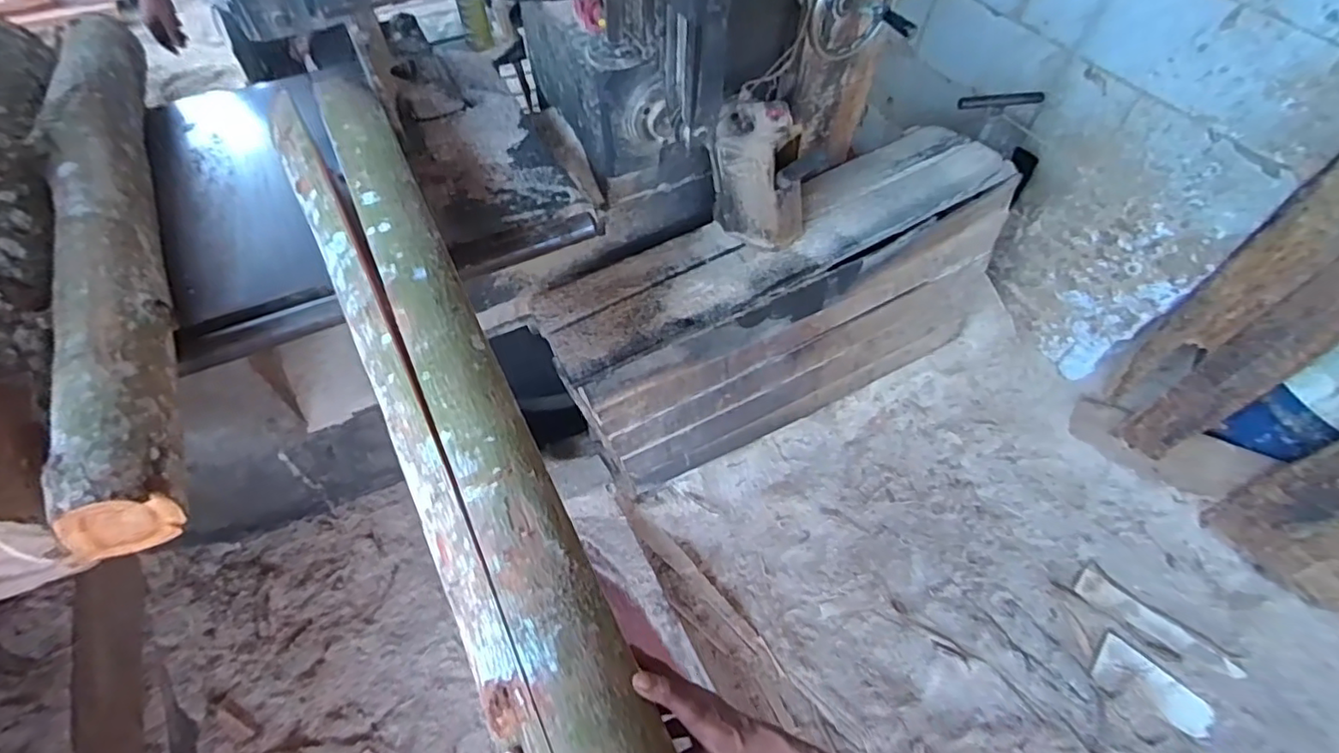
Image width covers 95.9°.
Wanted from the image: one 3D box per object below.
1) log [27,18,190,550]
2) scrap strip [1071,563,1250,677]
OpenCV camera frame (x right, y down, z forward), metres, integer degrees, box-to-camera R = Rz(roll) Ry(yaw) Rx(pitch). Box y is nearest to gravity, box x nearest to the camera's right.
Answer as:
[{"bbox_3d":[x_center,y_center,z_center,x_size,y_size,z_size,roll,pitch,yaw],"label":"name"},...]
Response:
[{"bbox_3d":[-0.859,-0.236,0.919,0.131,0.102,1.080,-24,60,-17],"label":"log"},{"bbox_3d":[1.161,0.587,1.444,0.075,0.030,0.332,-38,53,-24],"label":"scrap strip"}]

